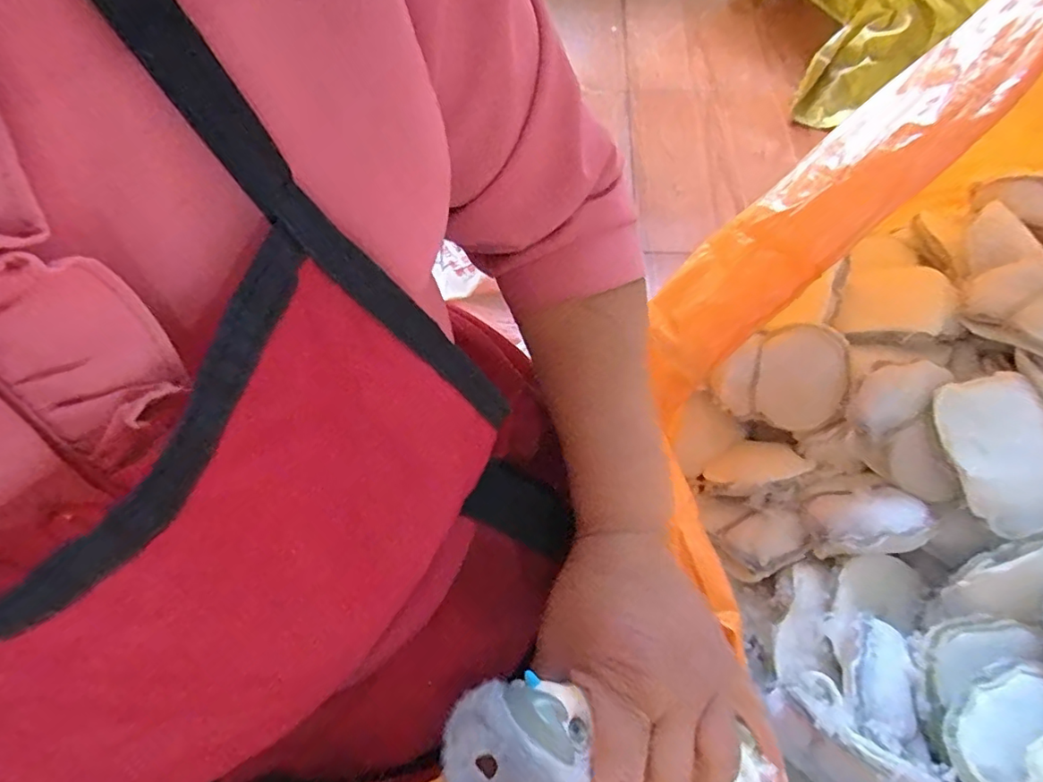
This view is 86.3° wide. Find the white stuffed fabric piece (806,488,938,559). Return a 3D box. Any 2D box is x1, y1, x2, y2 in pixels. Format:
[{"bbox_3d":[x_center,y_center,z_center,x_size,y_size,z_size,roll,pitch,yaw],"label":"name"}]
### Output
[{"bbox_3d":[0.400,0.152,0.645,0.125,0.037,0.079,-13,41,33],"label":"white stuffed fabric piece"}]

